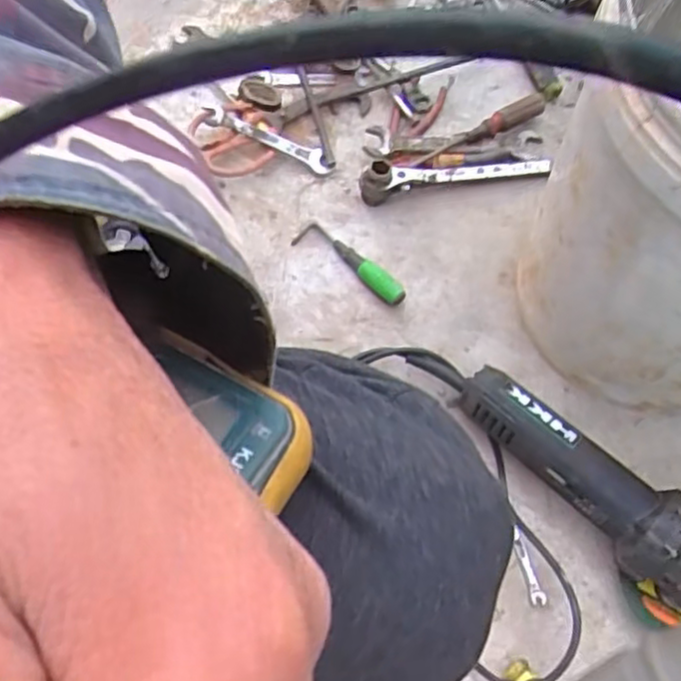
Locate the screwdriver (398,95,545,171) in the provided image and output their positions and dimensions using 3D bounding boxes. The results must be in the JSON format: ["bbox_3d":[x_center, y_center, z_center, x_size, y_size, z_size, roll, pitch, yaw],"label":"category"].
[{"bbox_3d":[0.151,-0.237,0.789,0.184,0.022,0.021,-24,70,-13],"label":"screwdriver"}]

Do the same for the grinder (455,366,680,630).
[{"bbox_3d":[0.225,0.129,0.613,0.088,0.093,0.282,-36,73,-17],"label":"grinder"}]

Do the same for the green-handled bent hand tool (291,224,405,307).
[{"bbox_3d":[0.013,-0.086,0.747,0.137,0.023,0.030,32,69,10],"label":"green-handled bent hand tool"}]

